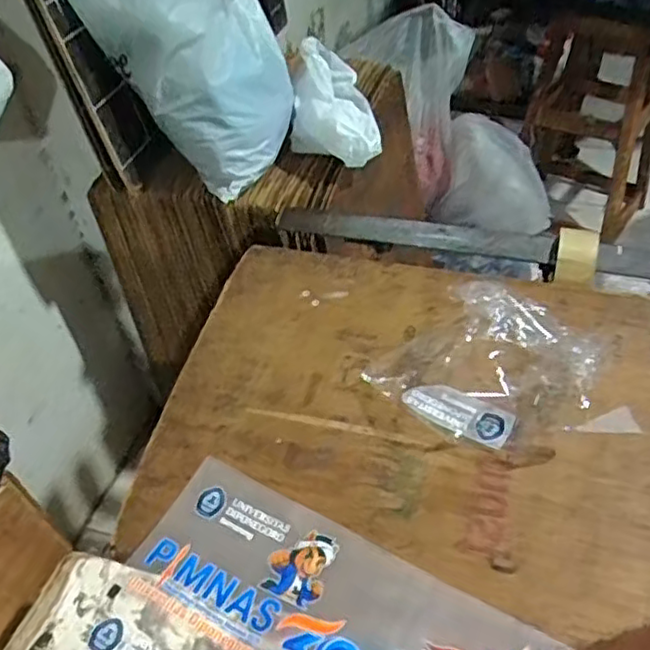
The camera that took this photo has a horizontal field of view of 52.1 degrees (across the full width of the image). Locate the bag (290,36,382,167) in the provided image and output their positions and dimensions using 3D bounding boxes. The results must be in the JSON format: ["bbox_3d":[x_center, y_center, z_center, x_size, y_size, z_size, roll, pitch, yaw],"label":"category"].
[{"bbox_3d":[0.012,-0.374,1.130,0.145,0.101,0.269,-7,44,0],"label":"bag"}]

